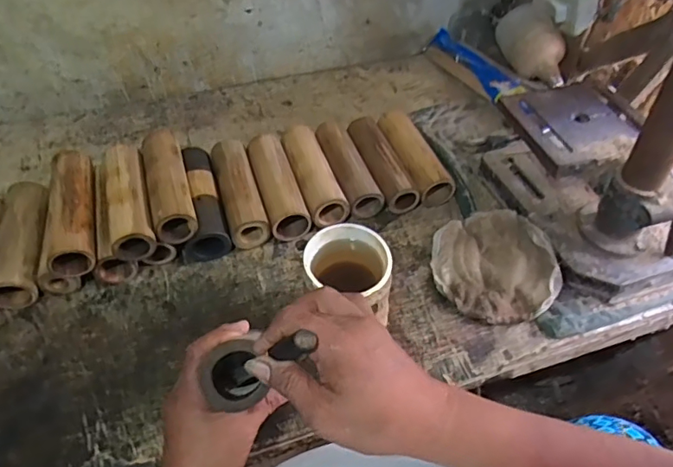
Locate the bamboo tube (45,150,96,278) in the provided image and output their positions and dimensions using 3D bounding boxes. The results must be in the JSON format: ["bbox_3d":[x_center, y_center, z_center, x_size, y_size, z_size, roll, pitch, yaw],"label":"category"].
[{"bbox_3d":[-0.335,-0.031,0.652,0.055,0.055,0.173,-11,51,-8],"label":"bamboo tube"}]

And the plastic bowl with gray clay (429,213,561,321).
[{"bbox_3d":[0.201,0.033,0.663,0.147,0.031,0.172,-2,51,-1],"label":"plastic bowl with gray clay"}]

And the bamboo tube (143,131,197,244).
[{"bbox_3d":[-0.224,-0.069,0.676,0.052,0.045,0.175,-16,52,-12],"label":"bamboo tube"}]

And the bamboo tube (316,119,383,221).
[{"bbox_3d":[0.014,-0.102,0.772,0.055,0.043,0.179,-15,52,-12],"label":"bamboo tube"}]

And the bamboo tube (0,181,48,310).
[{"bbox_3d":[-0.413,0.008,0.678,0.059,0.055,0.184,-9,51,-7],"label":"bamboo tube"}]

